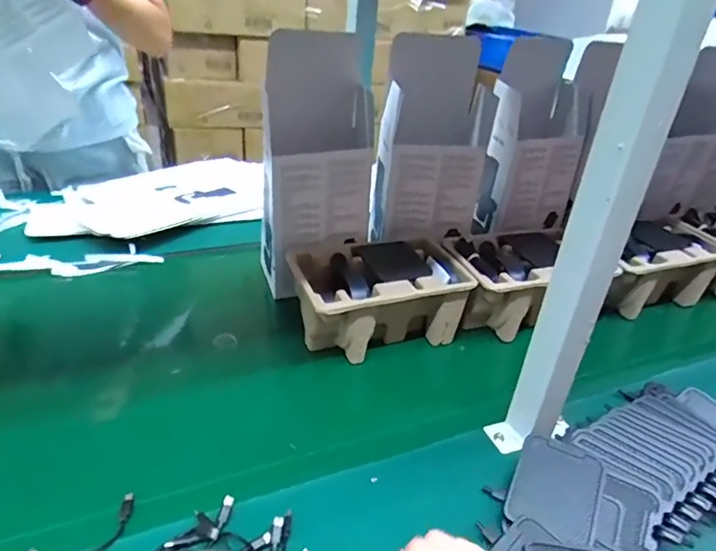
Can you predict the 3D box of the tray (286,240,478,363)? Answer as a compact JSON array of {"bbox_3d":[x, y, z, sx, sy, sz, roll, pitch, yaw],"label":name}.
[{"bbox_3d":[0.022,0.025,0.720,0.220,0.106,0.168,-10,34,-21],"label":"tray"}]

